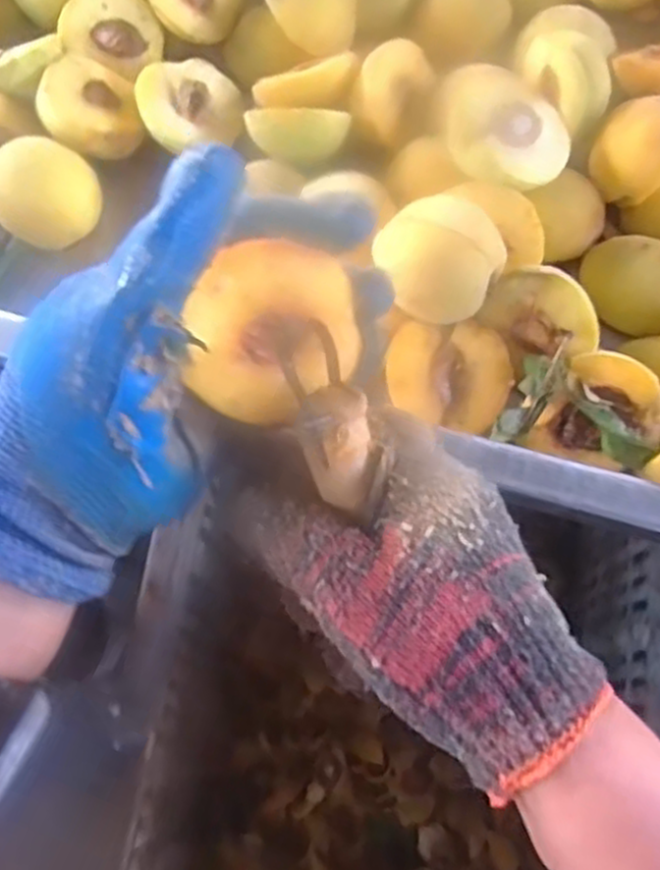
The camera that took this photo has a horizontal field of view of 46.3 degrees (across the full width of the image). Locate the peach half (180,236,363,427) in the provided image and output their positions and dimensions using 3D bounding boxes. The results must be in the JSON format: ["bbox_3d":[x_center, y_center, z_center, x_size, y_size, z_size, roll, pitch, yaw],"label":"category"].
[{"bbox_3d":[-0.021,-0.037,0.277,0.057,0.032,0.055,-31,108,-9],"label":"peach half"}]

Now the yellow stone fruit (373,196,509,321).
[{"bbox_3d":[0.052,-0.085,0.372,0.052,0.045,0.057,-1,69,2],"label":"yellow stone fruit"}]

